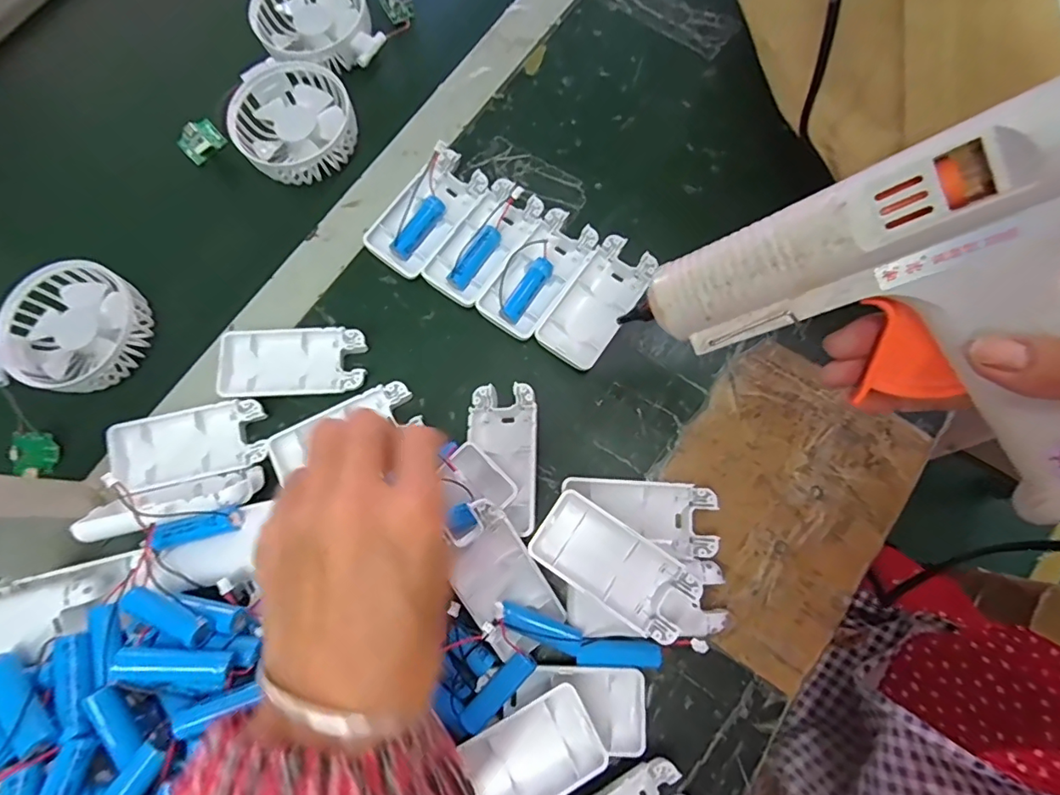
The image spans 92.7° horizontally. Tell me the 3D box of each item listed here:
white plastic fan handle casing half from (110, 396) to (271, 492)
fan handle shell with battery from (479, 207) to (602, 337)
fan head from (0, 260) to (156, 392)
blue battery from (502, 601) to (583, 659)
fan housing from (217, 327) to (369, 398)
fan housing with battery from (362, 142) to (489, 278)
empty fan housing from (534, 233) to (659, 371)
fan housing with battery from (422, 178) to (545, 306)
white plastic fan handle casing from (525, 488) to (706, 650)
[{"bbox_3d":[-0.219,0.030,0.327,0.096,0.015,0.043,-15,77,-2],"label":"white plastic fan handle casing half"},{"bbox_3d":[0.006,-0.087,0.353,0.045,0.014,0.093,35,80,9],"label":"fan handle shell with battery"},{"bbox_3d":[-0.316,-0.047,0.353,0.086,0.027,0.090,0,77,2],"label":"fan head"},{"bbox_3d":[0.006,0.133,0.290,0.049,0.017,0.015,21,78,7],"label":"blue battery"},{"bbox_3d":[-0.158,-0.024,0.337,0.095,0.007,0.045,-3,77,1],"label":"fan housing"},{"bbox_3d":[-0.072,-0.131,0.359,0.045,0.023,0.094,33,80,9],"label":"fan housing with battery"},{"bbox_3d":[0.046,-0.066,0.348,0.046,0.013,0.092,34,80,9],"label":"empty fan housing"},{"bbox_3d":[-0.032,-0.110,0.358,0.047,0.016,0.094,34,80,9],"label":"fan housing with battery"},{"bbox_3d":[0.049,0.096,0.293,0.094,0.013,0.043,34,84,9],"label":"white plastic fan handle casing"}]

